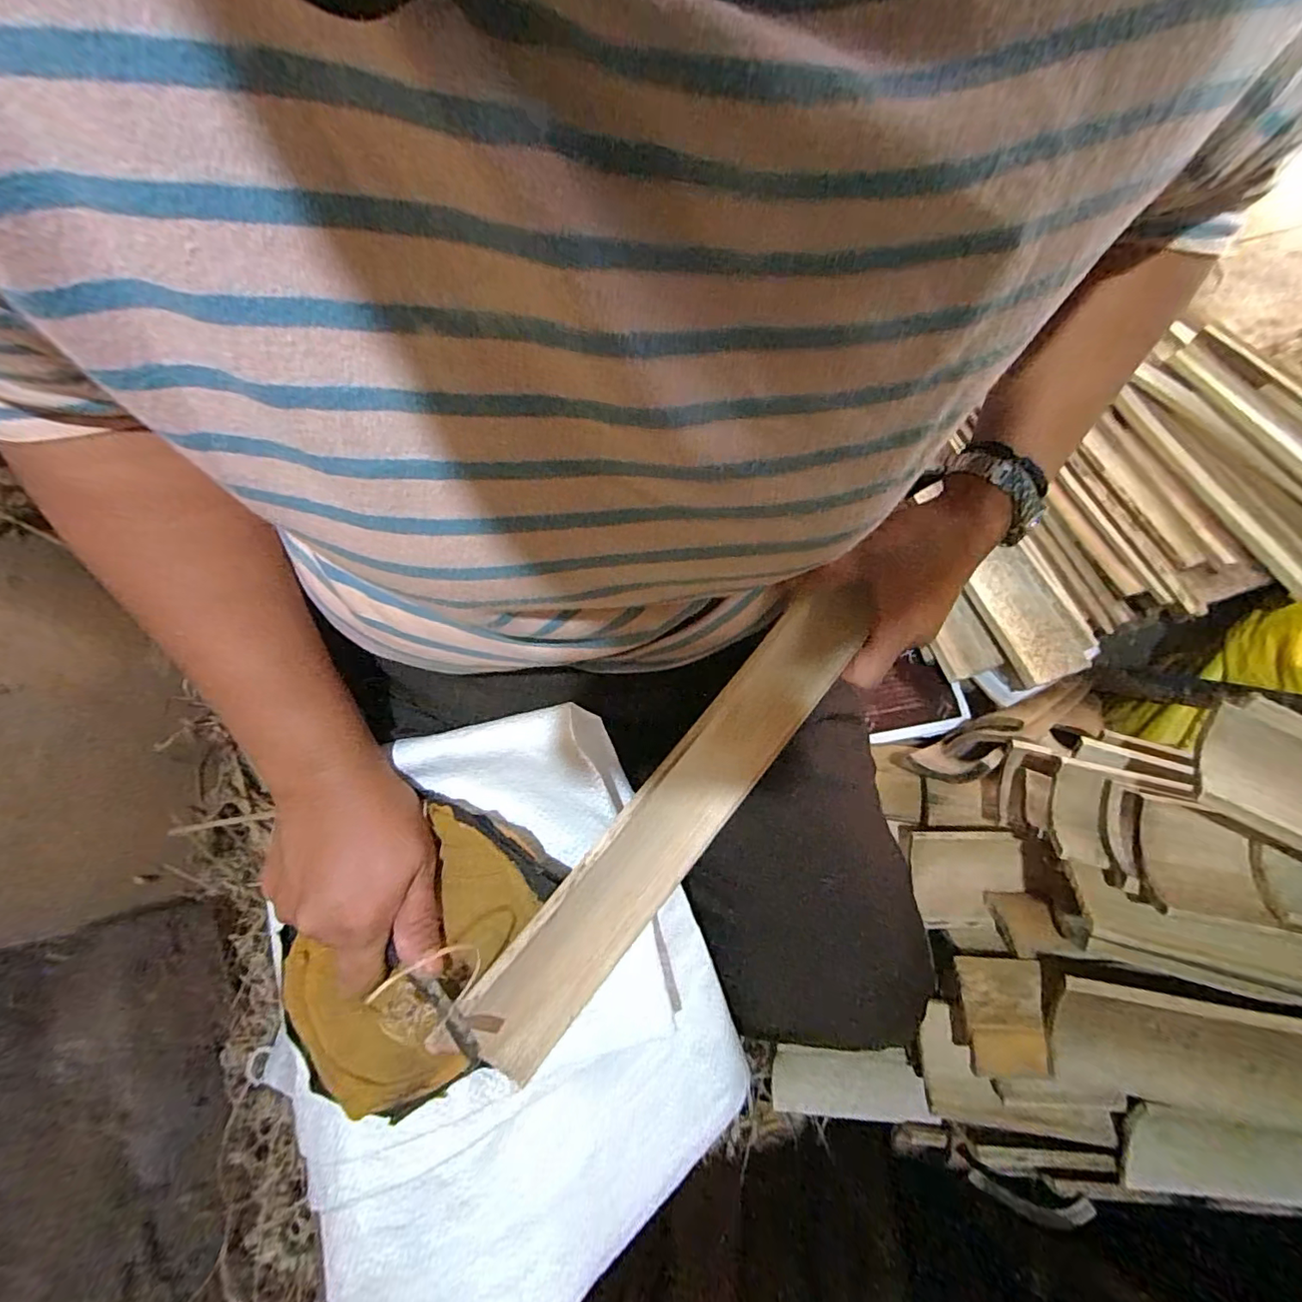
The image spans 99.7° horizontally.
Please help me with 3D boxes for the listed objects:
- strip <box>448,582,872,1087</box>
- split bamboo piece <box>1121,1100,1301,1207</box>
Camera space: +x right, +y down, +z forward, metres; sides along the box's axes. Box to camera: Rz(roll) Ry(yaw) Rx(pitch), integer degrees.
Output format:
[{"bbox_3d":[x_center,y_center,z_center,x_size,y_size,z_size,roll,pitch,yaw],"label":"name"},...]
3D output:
[{"bbox_3d":[0.016,0.095,0.319,0.327,0.065,0.012,-49,28,-9],"label":"strip"},{"bbox_3d":[0.379,0.329,0.355,0.121,0.013,0.066,0,104,14],"label":"split bamboo piece"}]

